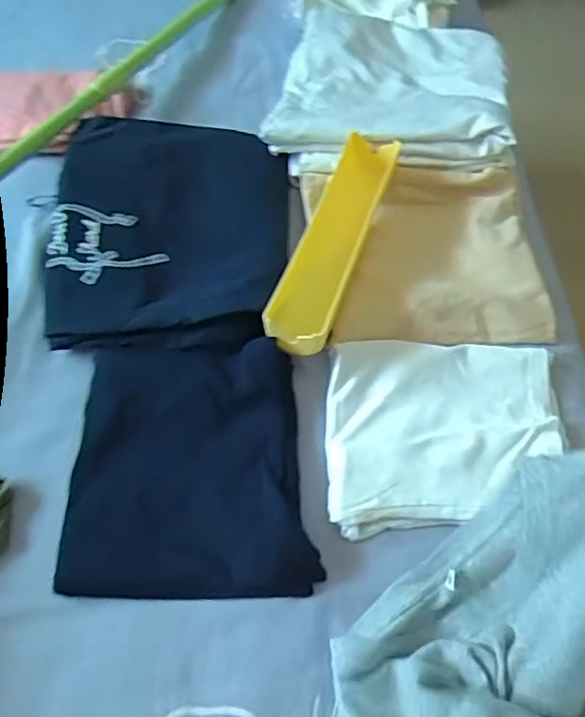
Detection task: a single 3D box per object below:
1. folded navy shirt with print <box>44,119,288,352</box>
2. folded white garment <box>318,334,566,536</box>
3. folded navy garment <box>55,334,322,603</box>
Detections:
[{"bbox_3d":[-0.125,-0.135,0.612,0.237,0.048,0.283,1,61,-4],"label":"folded navy shirt with print"},{"bbox_3d":[0.140,0.064,0.539,0.216,0.023,0.175,1,61,-3],"label":"folded white garment"},{"bbox_3d":[-0.083,0.087,0.503,0.199,0.041,0.210,0,61,-4],"label":"folded navy garment"}]

